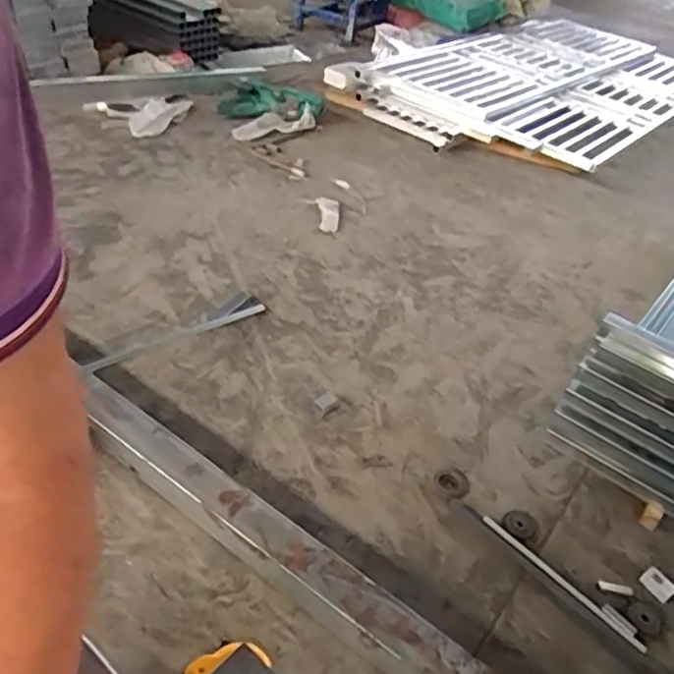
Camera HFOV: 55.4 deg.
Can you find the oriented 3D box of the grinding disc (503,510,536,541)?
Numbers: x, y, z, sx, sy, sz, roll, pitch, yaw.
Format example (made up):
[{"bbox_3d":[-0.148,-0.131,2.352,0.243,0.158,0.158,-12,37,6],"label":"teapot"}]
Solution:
[{"bbox_3d":[0.465,0.476,1.632,0.087,0.009,0.081,5,40,-4],"label":"grinding disc"}]

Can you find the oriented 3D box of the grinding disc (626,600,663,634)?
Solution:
[{"bbox_3d":[0.704,0.639,1.468,0.081,0.007,0.073,-21,48,-32],"label":"grinding disc"}]

